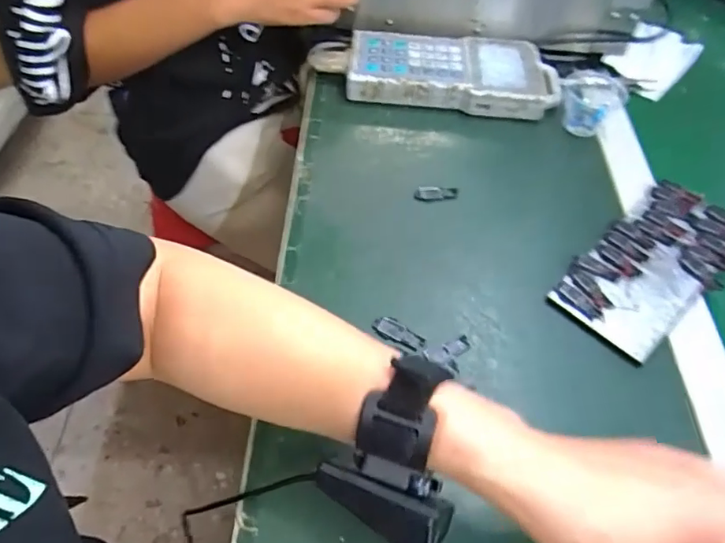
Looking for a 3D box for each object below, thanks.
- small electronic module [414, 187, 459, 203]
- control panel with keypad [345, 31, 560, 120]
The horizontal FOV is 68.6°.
[{"bbox_3d":[0.068,-0.072,0.486,0.041,0.004,0.017,-7,54,-10],"label":"small electronic module"},{"bbox_3d":[0.099,-0.215,0.580,0.223,0.034,0.105,6,53,0],"label":"control panel with keypad"}]

